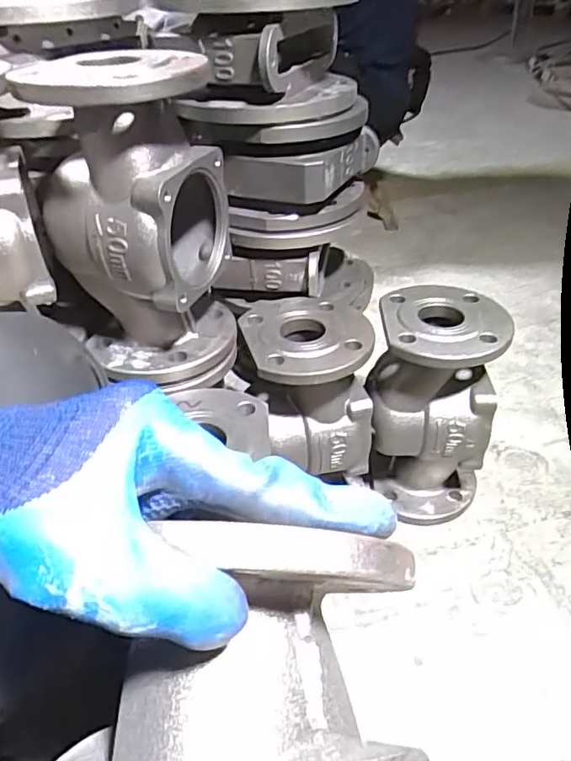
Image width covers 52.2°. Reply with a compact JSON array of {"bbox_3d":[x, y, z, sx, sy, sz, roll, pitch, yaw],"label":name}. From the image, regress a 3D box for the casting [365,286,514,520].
[{"bbox_3d":[0.185,0.038,0.742,0.144,0.276,0.140,8,38,14],"label":"casting"}]

